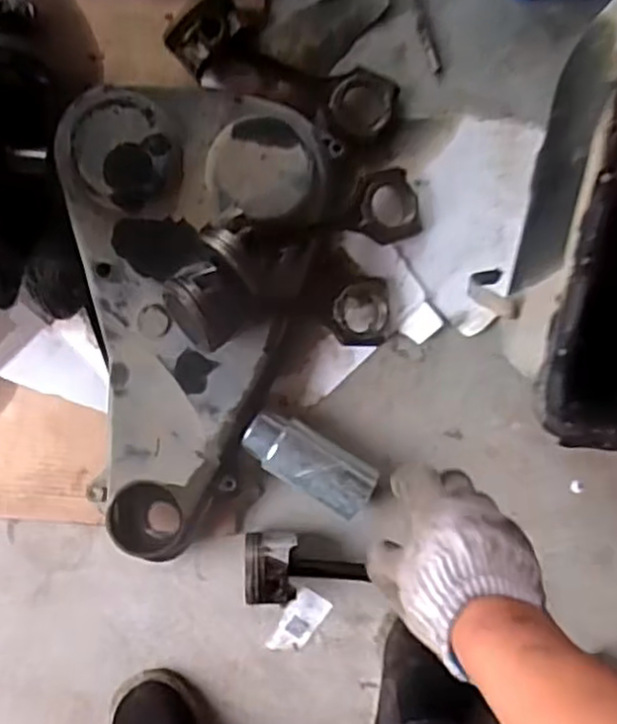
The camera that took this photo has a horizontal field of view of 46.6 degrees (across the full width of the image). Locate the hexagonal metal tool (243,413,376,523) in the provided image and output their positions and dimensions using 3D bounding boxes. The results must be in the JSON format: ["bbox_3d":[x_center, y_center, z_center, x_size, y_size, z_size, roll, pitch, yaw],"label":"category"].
[{"bbox_3d":[0.001,0.095,0.695,0.128,0.057,0.050,31,98,-2],"label":"hexagonal metal tool"}]

